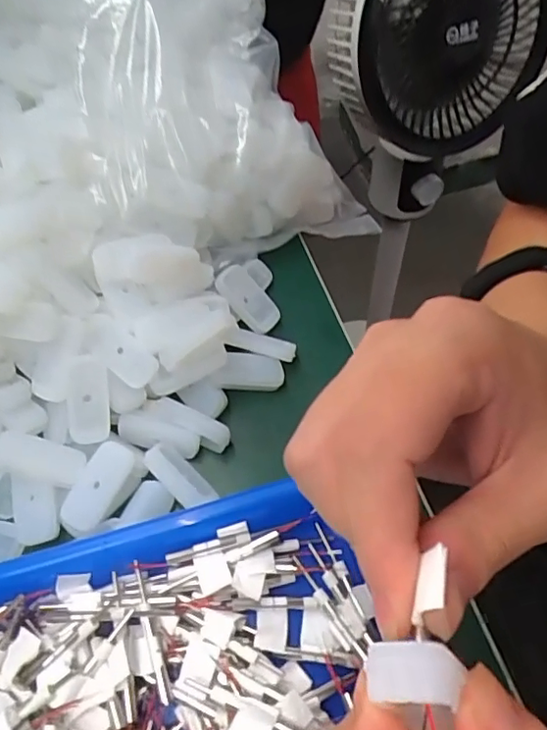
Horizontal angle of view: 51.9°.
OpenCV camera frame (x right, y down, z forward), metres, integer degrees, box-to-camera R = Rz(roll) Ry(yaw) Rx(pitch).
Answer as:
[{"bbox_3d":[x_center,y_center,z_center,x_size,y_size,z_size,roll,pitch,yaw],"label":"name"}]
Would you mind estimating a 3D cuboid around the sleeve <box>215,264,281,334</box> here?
[{"bbox_3d":[-0.014,-0.039,0.328,0.043,0.005,0.022,42,74,-11],"label":"sleeve"}]

